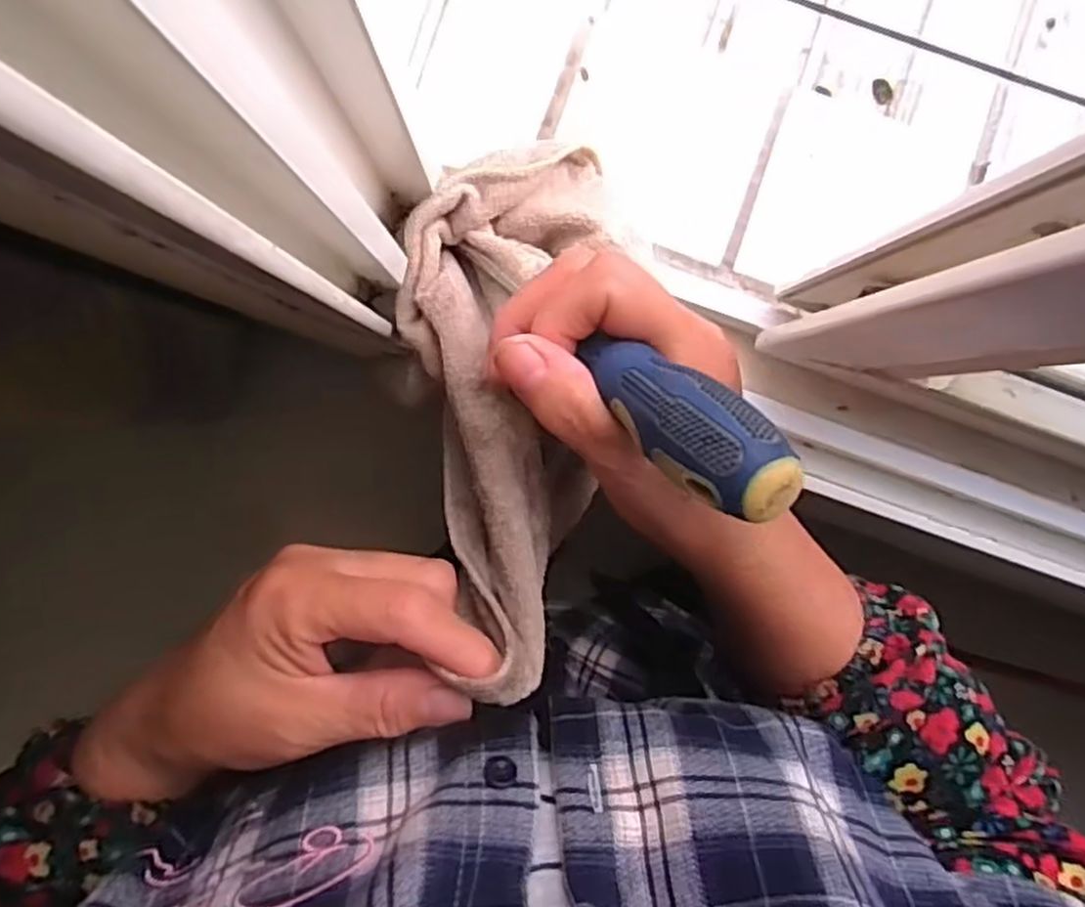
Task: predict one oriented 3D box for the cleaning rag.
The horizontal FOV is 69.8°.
[{"bbox_3d":[-0.015,-0.024,0.317,0.084,0.054,0.231,-1,73,1],"label":"cleaning rag"}]

